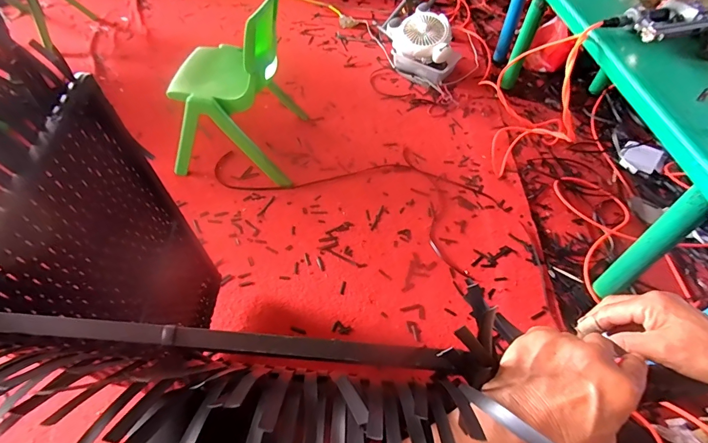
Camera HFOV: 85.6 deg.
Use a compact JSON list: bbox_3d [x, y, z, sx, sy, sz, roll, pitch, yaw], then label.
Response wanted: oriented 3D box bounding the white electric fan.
[{"bbox_3d":[0.322,-0.790,1.724,0.233,0.213,0.336,-24,57,-21],"label":"white electric fan"}]

